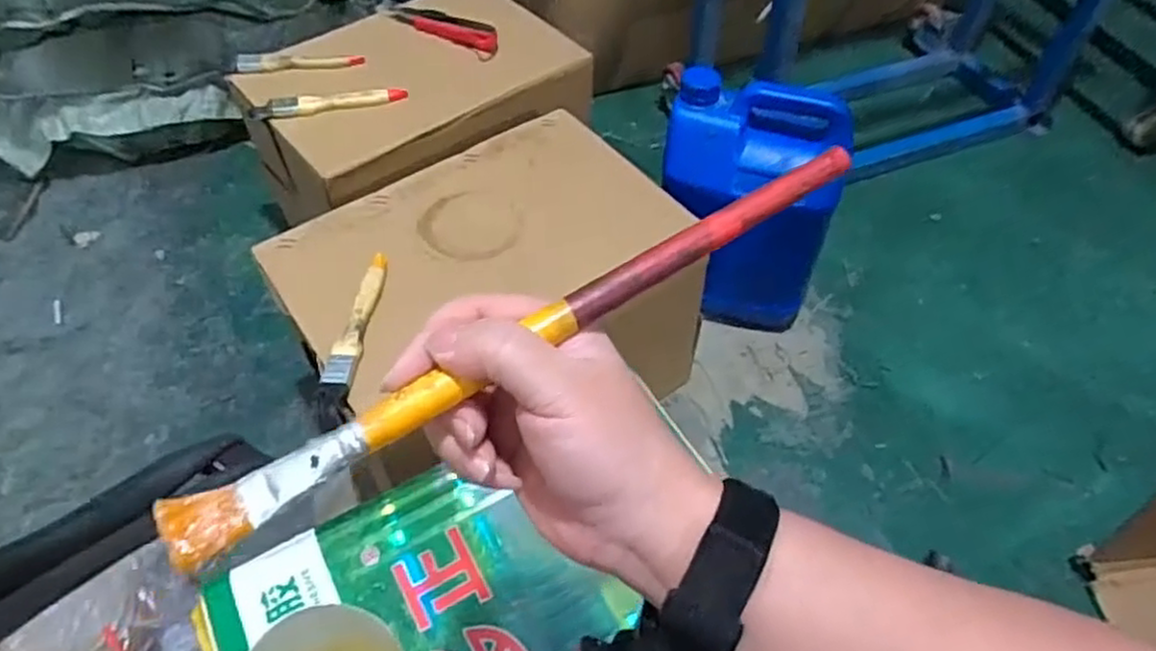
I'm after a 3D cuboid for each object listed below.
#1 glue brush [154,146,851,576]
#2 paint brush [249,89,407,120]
[{"bbox_3d":[-0.016,0.004,0.263,0.272,0.012,0.021,-30,59,-10],"label":"glue brush"},{"bbox_3d":[-0.276,-0.246,0.803,0.171,0.020,0.032,-8,52,-6],"label":"paint brush"}]

